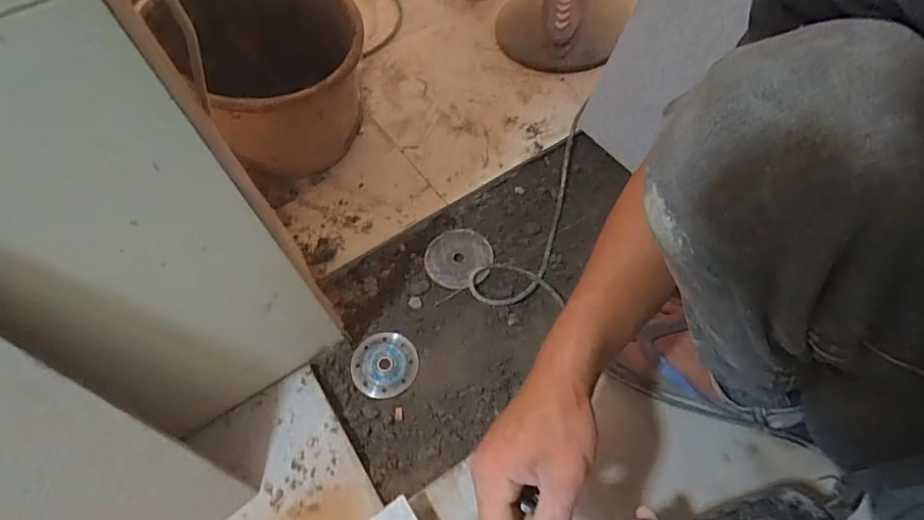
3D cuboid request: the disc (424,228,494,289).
[{"bbox_3d":[-0.004,-0.006,0.731,0.094,0.006,0.099,-2,58,3],"label":"disc"}]

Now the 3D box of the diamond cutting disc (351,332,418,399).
[{"bbox_3d":[-0.102,0.136,0.649,0.085,0.004,0.084,-8,57,0],"label":"diamond cutting disc"}]

